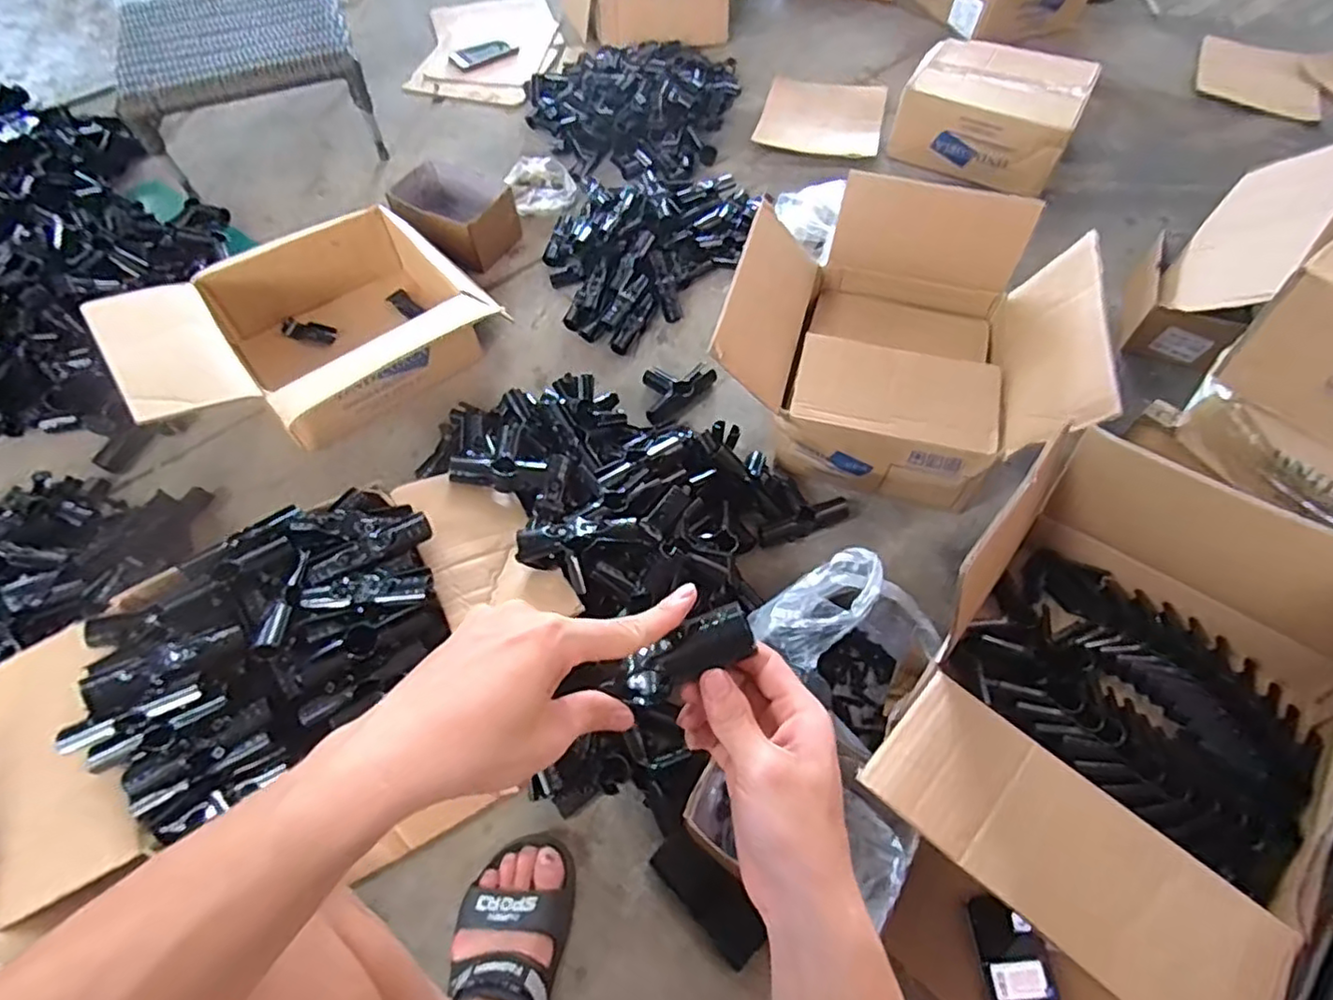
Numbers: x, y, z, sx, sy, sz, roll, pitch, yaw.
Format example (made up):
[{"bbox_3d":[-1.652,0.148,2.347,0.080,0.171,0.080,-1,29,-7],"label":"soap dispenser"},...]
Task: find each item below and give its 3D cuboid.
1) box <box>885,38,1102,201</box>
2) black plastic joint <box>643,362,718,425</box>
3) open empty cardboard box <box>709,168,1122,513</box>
[{"bbox_3d":[0.679,-0.814,1.374,0.348,0.136,0.324,25,60,16],"label":"box"},{"bbox_3d":[0.007,-0.181,1.039,0.087,0.026,0.137,39,65,23],"label":"black plastic joint"},{"bbox_3d":[0.318,-0.226,0.933,0.443,0.242,0.362,11,57,7],"label":"open empty cardboard box"}]

